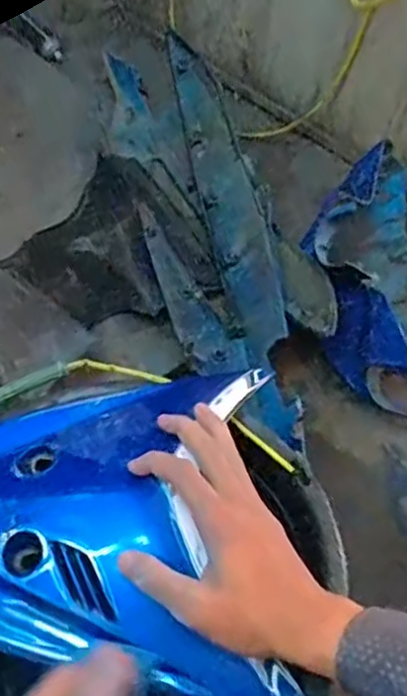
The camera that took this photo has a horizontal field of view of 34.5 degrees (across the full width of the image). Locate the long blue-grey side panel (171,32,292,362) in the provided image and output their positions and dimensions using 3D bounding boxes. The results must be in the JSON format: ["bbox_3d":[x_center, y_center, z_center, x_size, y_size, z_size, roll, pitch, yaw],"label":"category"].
[{"bbox_3d":[0.041,-0.242,0.985,0.078,0.131,0.591,-8,52,-8],"label":"long blue-grey side panel"}]

